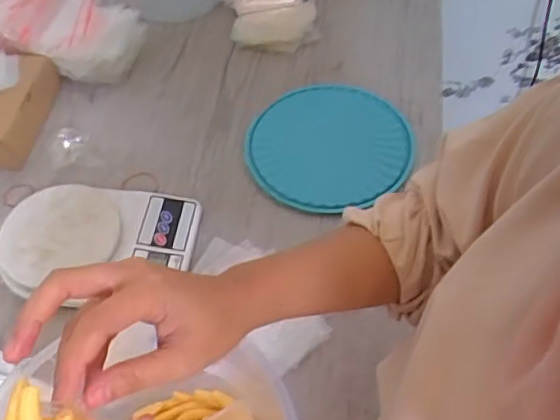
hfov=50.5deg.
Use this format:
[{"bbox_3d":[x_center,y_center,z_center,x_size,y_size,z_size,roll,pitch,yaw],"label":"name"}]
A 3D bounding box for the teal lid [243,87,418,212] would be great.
[{"bbox_3d":[0.059,-0.084,0.745,0.192,0.020,0.181,-1,55,2],"label":"teal lid"}]

